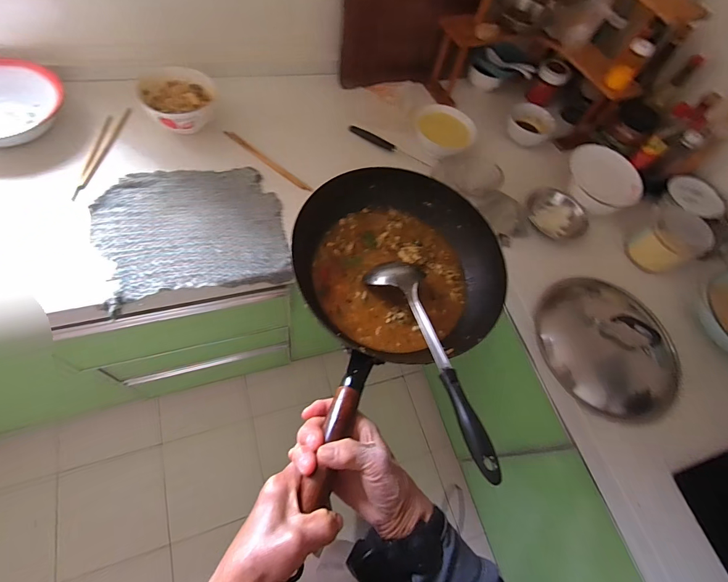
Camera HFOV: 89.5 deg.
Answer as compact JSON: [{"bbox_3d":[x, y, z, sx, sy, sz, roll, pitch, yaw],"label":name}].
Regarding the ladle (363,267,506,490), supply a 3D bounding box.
[{"bbox_3d":[0.075,0.078,0.465,0.075,0.070,0.308,-13,61,-7],"label":"ladle"}]

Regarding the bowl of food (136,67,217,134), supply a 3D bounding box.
[{"bbox_3d":[-0.421,-0.441,0.850,0.151,0.079,0.188,-27,63,-14],"label":"bowl of food"}]

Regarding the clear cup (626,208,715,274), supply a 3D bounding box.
[{"bbox_3d":[0.692,-0.108,0.837,0.111,0.108,0.115,0,60,0],"label":"clear cup"}]

